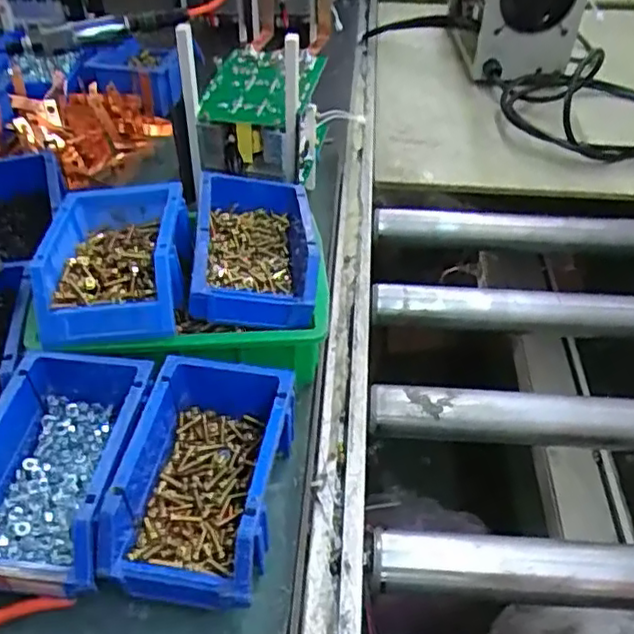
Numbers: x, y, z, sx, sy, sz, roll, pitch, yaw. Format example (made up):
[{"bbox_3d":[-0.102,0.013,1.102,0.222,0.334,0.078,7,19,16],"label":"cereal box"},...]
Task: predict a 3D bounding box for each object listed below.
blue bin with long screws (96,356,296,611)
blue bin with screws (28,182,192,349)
[{"bbox_3d":[-0.079,0.115,0.452,0.104,0.074,0.154,5,45,5],"label":"blue bin with long screws"},{"bbox_3d":[-0.169,-0.050,0.535,0.119,0.055,0.162,-6,45,-7],"label":"blue bin with screws"}]

